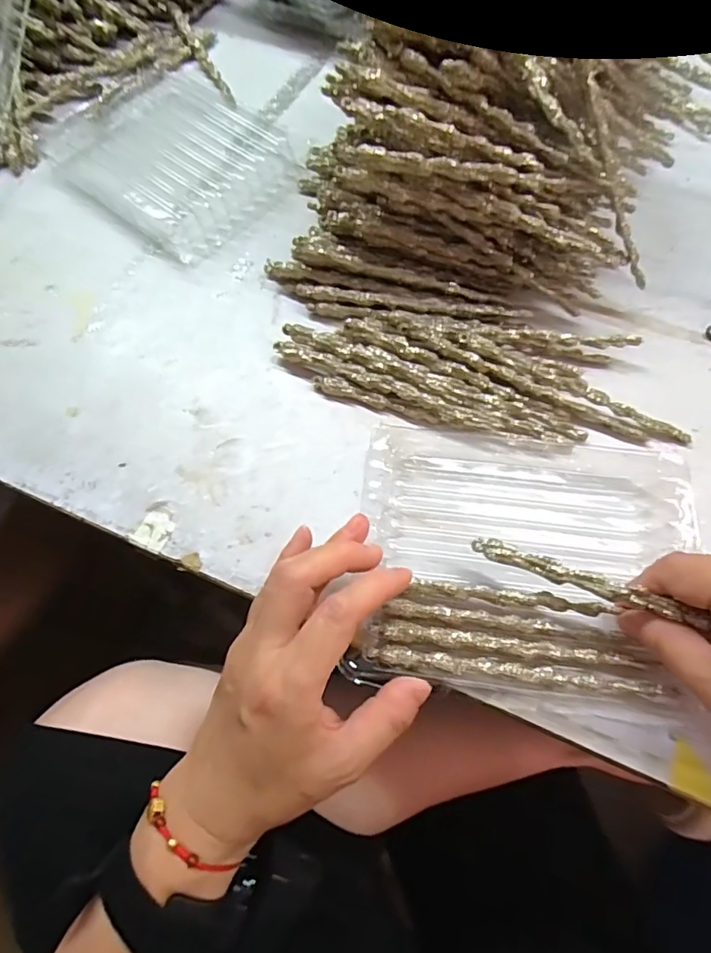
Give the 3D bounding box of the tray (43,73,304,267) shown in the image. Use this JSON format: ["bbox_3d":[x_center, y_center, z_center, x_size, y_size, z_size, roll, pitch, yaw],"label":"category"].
[{"bbox_3d":[-0.143,-0.267,0.432,0.175,0.018,0.153,37,73,16],"label":"tray"}]

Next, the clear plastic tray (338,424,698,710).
[{"bbox_3d":[0.092,0.041,0.294,0.174,0.031,0.149,6,68,4],"label":"clear plastic tray"}]

